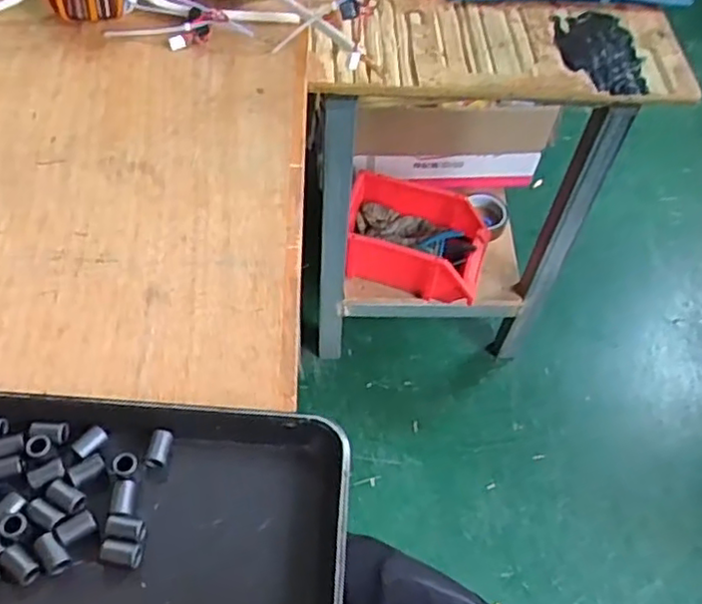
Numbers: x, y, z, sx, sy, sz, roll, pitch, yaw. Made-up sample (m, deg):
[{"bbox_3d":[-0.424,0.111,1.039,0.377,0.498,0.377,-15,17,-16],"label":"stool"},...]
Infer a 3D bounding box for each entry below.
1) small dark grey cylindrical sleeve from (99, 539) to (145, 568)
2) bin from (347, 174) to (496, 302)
[{"bbox_3d":[-0.130,0.143,0.387,0.021,0.013,0.012,6,55,1],"label":"small dark grey cylindrical sleeve"},{"bbox_3d":[0.110,-0.109,1.146,0.234,0.095,0.171,16,56,7],"label":"bin"}]

